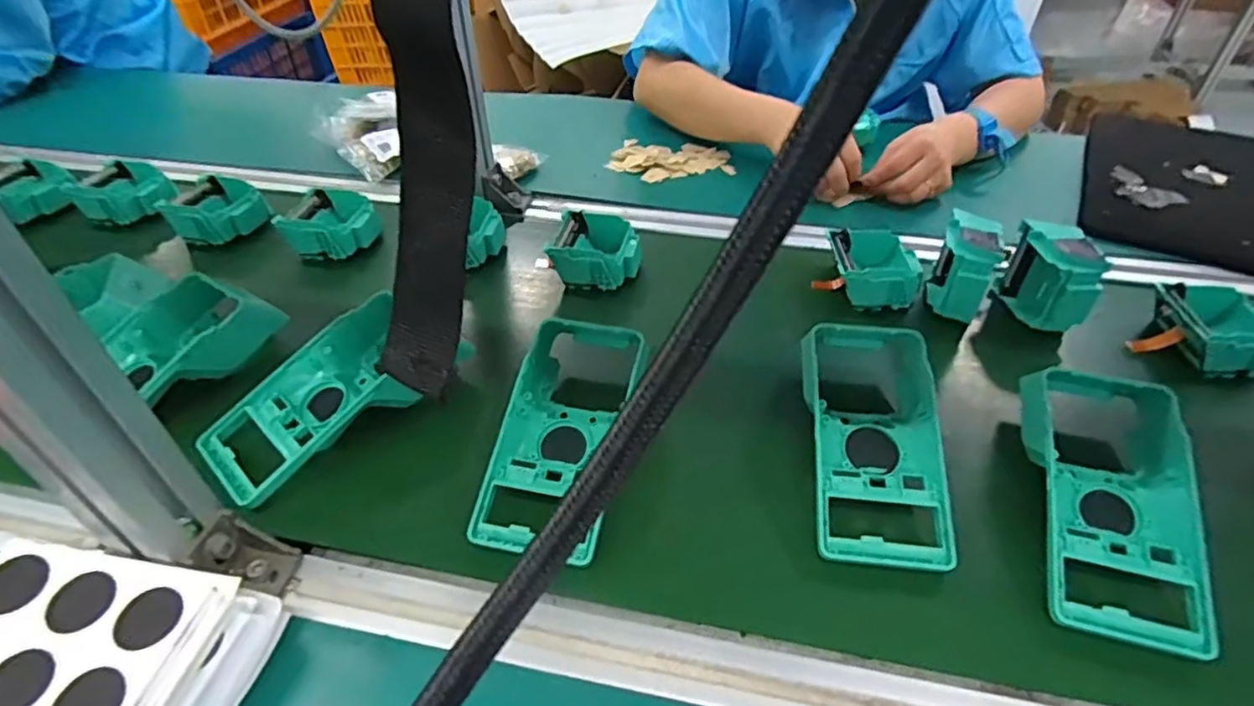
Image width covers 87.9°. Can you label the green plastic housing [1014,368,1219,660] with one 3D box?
[{"bbox_3d":[0.301,0.086,0.408,0.083,0.054,0.182,12,46,12],"label":"green plastic housing"}]

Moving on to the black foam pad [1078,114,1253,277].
[{"bbox_3d":[0.648,-0.175,0.713,0.253,0.025,0.339,20,47,23],"label":"black foam pad"}]

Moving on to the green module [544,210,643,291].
[{"bbox_3d":[-0.027,-0.094,0.617,0.083,0.041,0.077,11,46,12],"label":"green module"}]

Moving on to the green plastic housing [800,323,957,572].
[{"bbox_3d":[0.165,0.052,0.439,0.088,0.046,0.178,4,45,4],"label":"green plastic housing"}]

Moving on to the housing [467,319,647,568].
[{"bbox_3d":[-0.040,0.048,0.453,0.084,0.044,0.191,9,45,9],"label":"housing"}]

